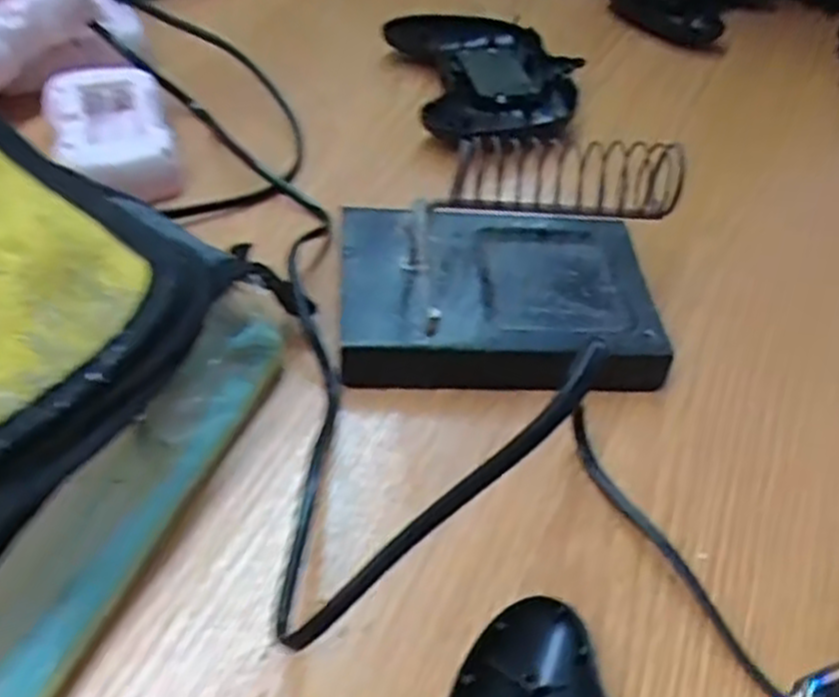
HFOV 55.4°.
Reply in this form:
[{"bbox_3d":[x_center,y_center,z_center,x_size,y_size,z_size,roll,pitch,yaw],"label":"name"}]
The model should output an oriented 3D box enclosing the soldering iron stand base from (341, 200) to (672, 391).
[{"bbox_3d":[0.031,-0.022,0.326,0.124,0.029,0.082,1,48,-8],"label":"soldering iron stand base"}]

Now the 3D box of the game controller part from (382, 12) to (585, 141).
[{"bbox_3d":[0.039,-0.152,0.453,0.097,0.028,0.115,-5,49,-13],"label":"game controller part"}]

